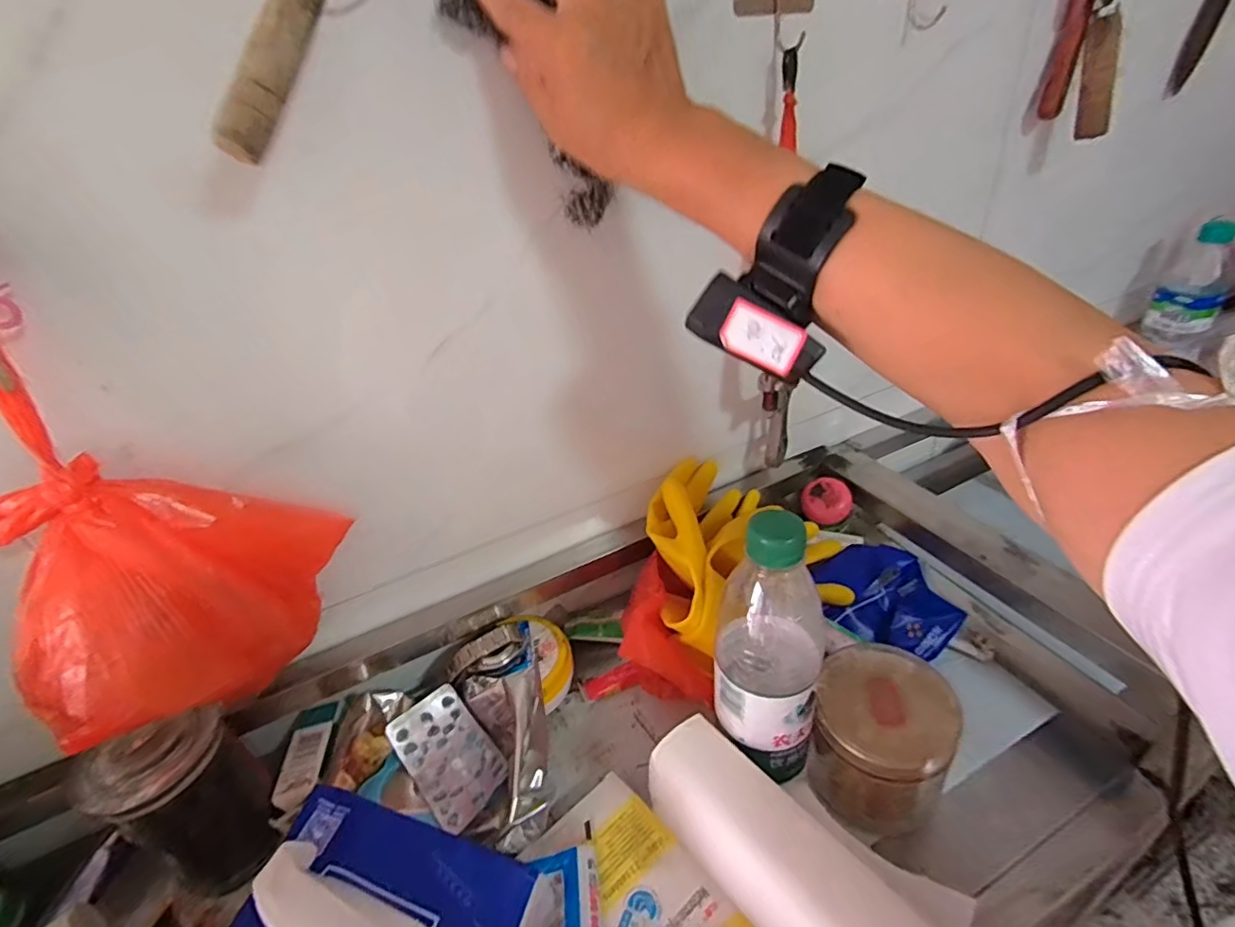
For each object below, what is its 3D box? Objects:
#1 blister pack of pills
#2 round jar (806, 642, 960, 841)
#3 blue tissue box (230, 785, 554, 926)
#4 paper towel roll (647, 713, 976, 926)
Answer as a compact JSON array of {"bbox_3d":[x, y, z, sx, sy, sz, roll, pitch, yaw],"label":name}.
[{"bbox_3d":[-0.124,0.215,0.423,0.057,0.017,0.100,-31,40,-31],"label":"blister pack of pills"},{"bbox_3d":[0.173,0.181,0.379,0.078,0.081,0.086,15,40,31],"label":"round jar"},{"bbox_3d":[-0.120,0.238,0.299,0.146,0.104,0.090,5,36,19],"label":"blue tissue box"},{"bbox_3d":[0.096,0.218,0.322,0.076,0.061,0.162,-29,39,-28],"label":"paper towel roll"}]

